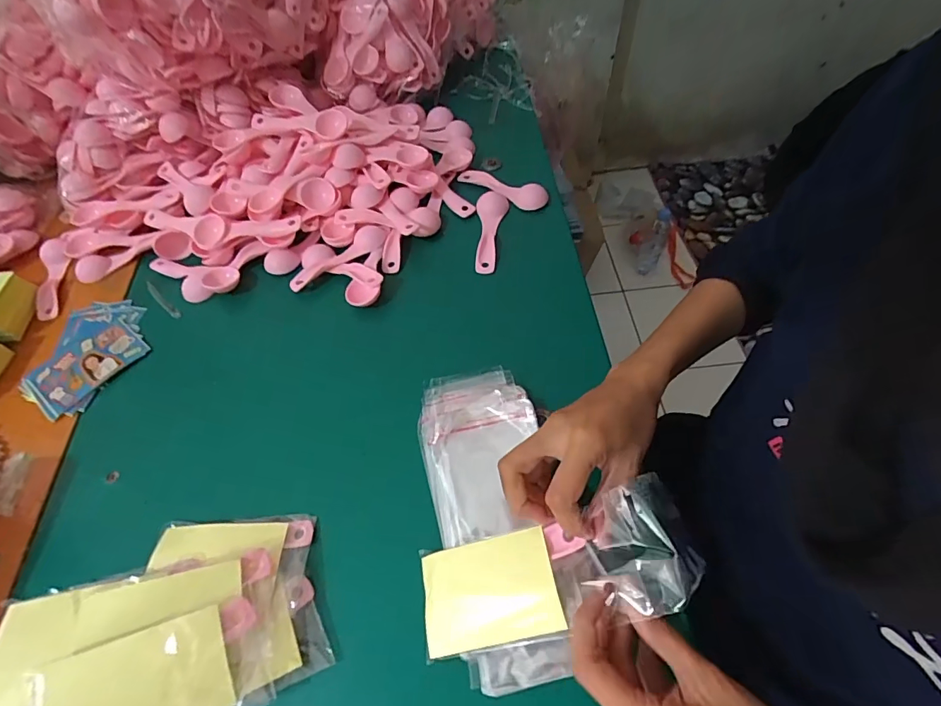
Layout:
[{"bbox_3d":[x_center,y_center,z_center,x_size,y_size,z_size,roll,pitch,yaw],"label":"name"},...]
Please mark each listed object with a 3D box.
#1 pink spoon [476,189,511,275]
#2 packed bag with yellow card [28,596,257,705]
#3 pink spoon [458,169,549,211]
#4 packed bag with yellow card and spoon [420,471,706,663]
[{"bbox_3d":[0.020,-0.133,0.486,0.032,0.018,0.105,4,59,6],"label":"pink spoon"},{"bbox_3d":[-0.182,0.190,0.263,0.103,0.008,0.057,-10,77,-25],"label":"packed bag with yellow card"},{"bbox_3d":[0.034,-0.190,0.517,0.111,0.019,0.025,23,63,17],"label":"pink spoon"},{"bbox_3d":[0.048,0.138,0.284,0.171,0.024,0.064,-24,57,18],"label":"packed bag with yellow card and spoon"}]

